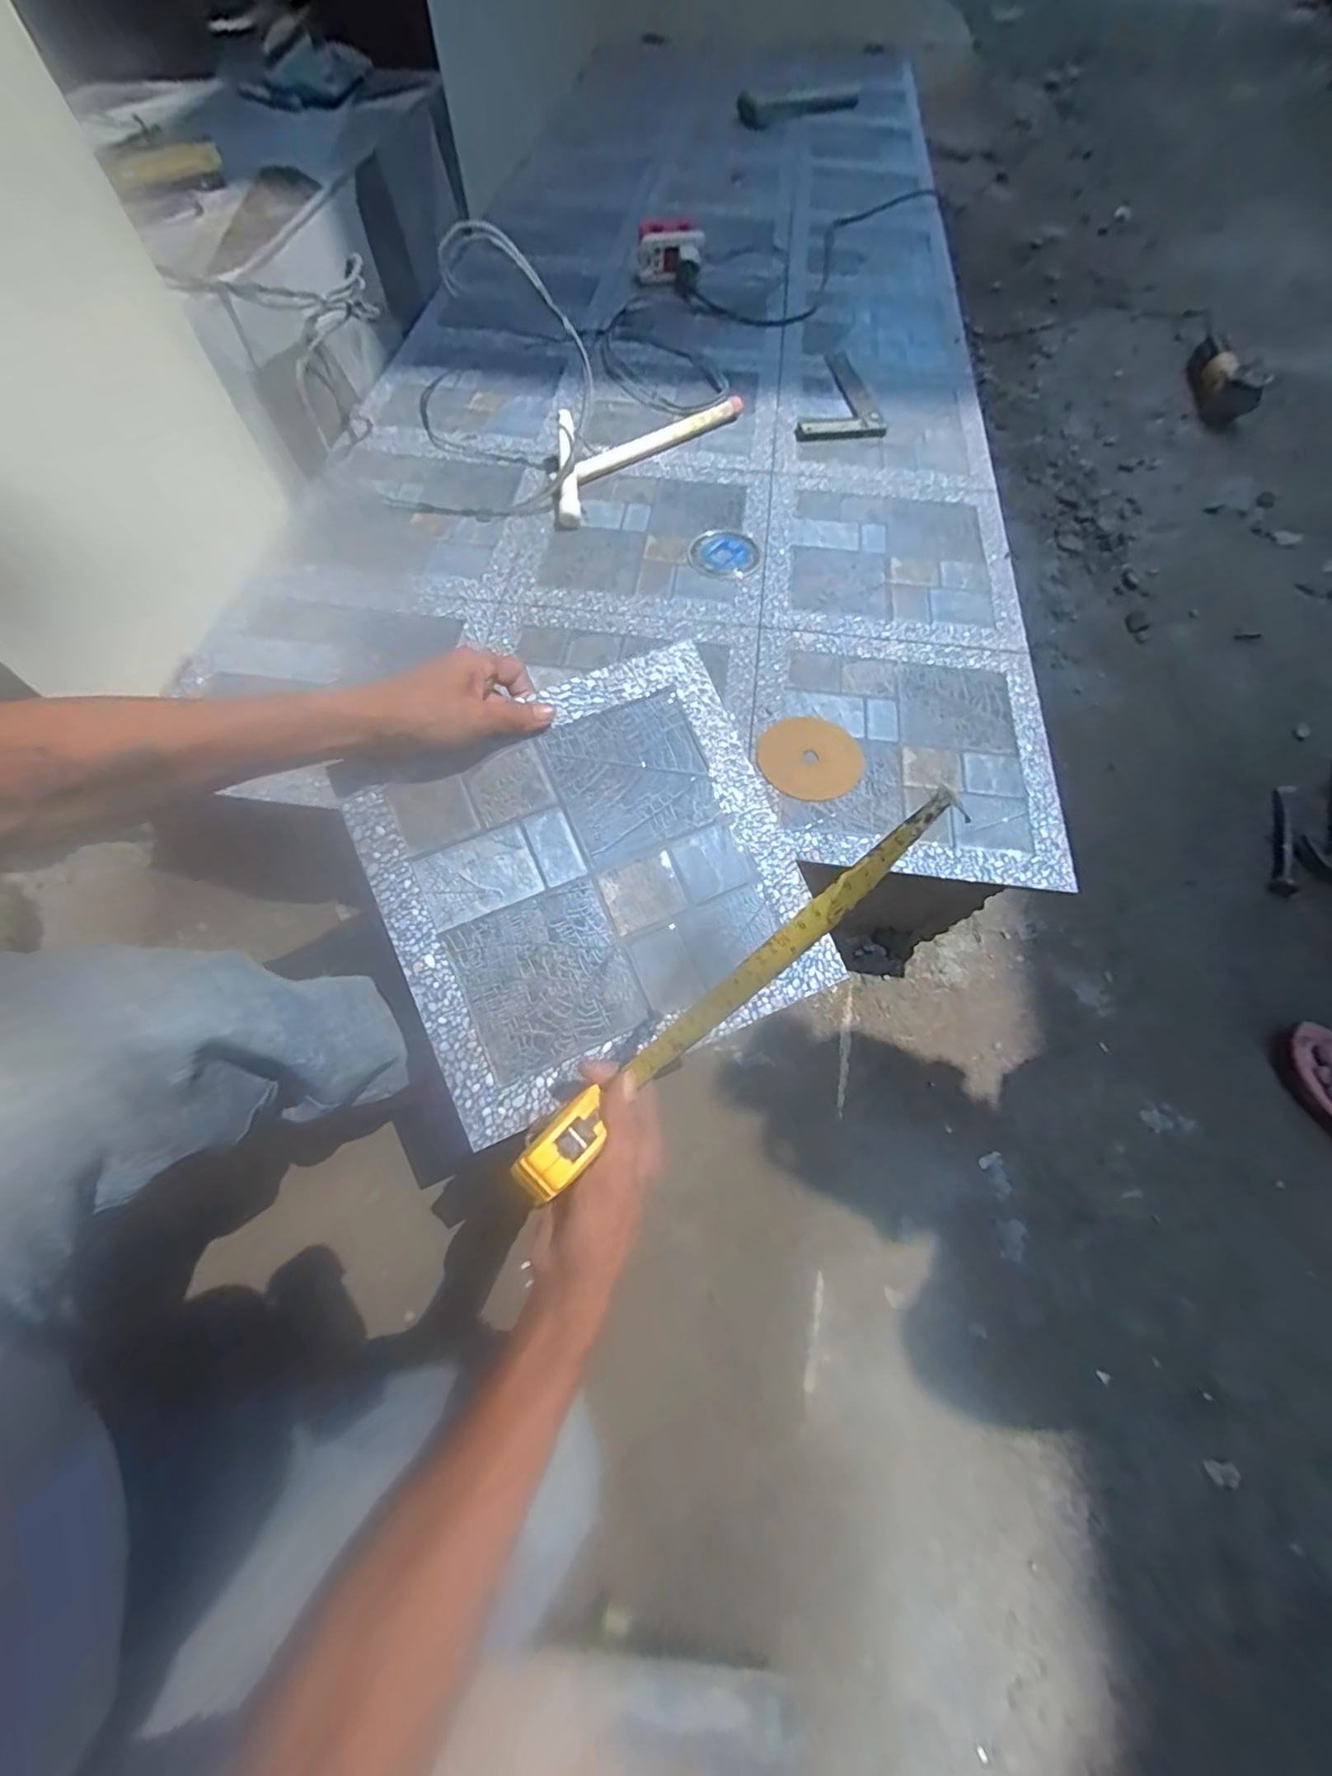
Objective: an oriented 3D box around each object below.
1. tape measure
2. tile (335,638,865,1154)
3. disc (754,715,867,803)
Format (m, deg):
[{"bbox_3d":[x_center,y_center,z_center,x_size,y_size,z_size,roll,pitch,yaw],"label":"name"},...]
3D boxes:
[{"bbox_3d":[0.022,0.067,0.314,0.305,0.047,0.033,-46,67,23],"label":"tape measure"},{"bbox_3d":[-0.055,-0.007,0.457,0.295,0.007,0.286,-22,84,-8],"label":"tile"},{"bbox_3d":[0.142,-0.129,0.603,0.098,0.006,0.099,0,64,-1],"label":"disc"}]

